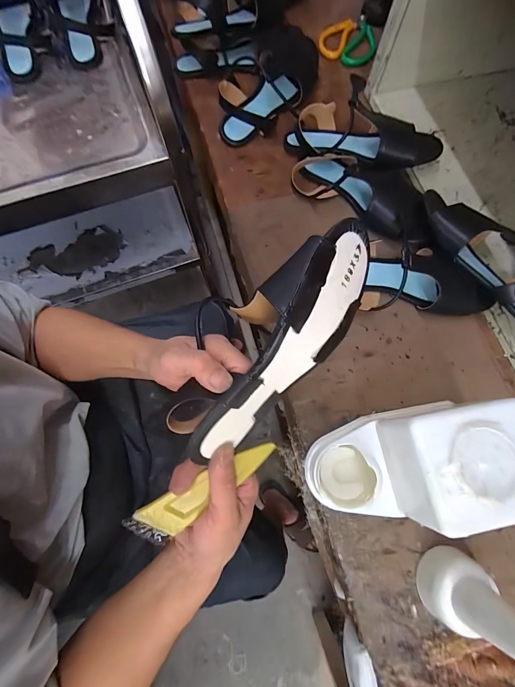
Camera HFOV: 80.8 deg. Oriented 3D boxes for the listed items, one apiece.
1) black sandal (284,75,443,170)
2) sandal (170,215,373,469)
[{"bbox_3d":[0.162,-0.322,0.460,0.231,0.067,0.106,16,75,5],"label":"black sandal"},{"bbox_3d":[0.009,-0.007,0.268,0.228,0.098,0.072,-55,43,4],"label":"sandal"}]

